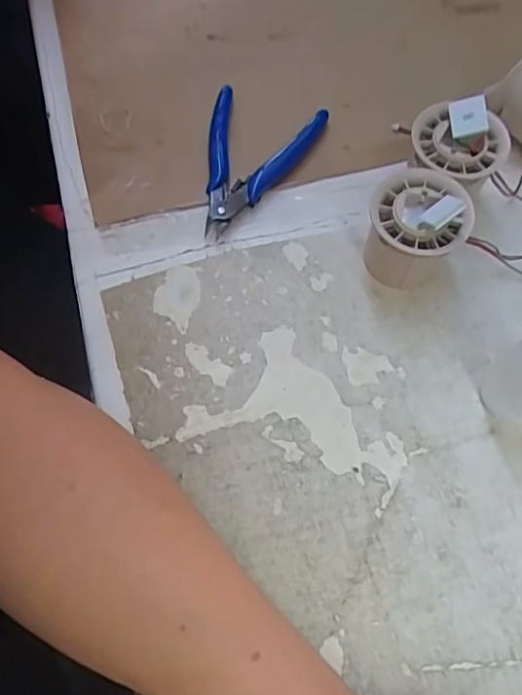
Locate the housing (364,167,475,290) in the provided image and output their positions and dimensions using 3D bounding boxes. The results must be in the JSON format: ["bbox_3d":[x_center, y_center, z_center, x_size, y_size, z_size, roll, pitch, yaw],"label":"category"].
[{"bbox_3d":[0.089,-0.069,0.324,0.056,0.055,0.053,4,67,4],"label":"housing"}]

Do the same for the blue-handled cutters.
[{"bbox_3d":[-0.010,-0.121,0.368,0.077,0.021,0.117,15,68,8],"label":"blue-handled cutters"}]

